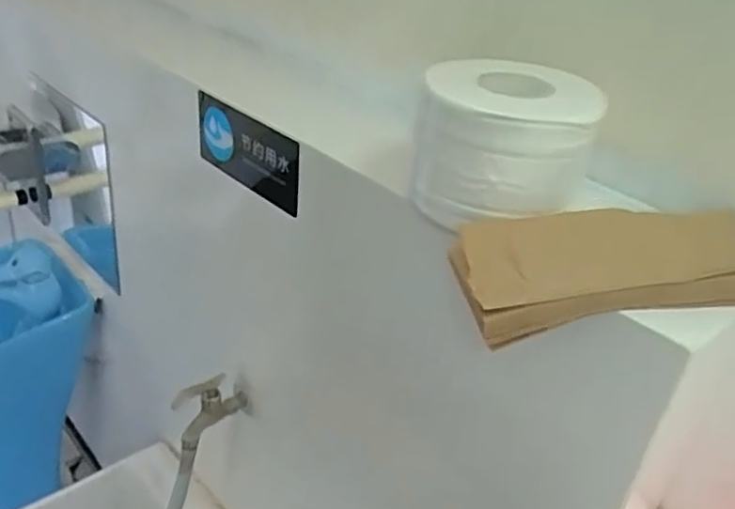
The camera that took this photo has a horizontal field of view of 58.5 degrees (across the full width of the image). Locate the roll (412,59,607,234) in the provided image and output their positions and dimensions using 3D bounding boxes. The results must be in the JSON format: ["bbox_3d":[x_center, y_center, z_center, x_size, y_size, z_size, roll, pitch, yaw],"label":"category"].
[{"bbox_3d":[0.101,-0.081,0.499,0.126,0.104,0.100,16,31,14],"label":"roll"}]

